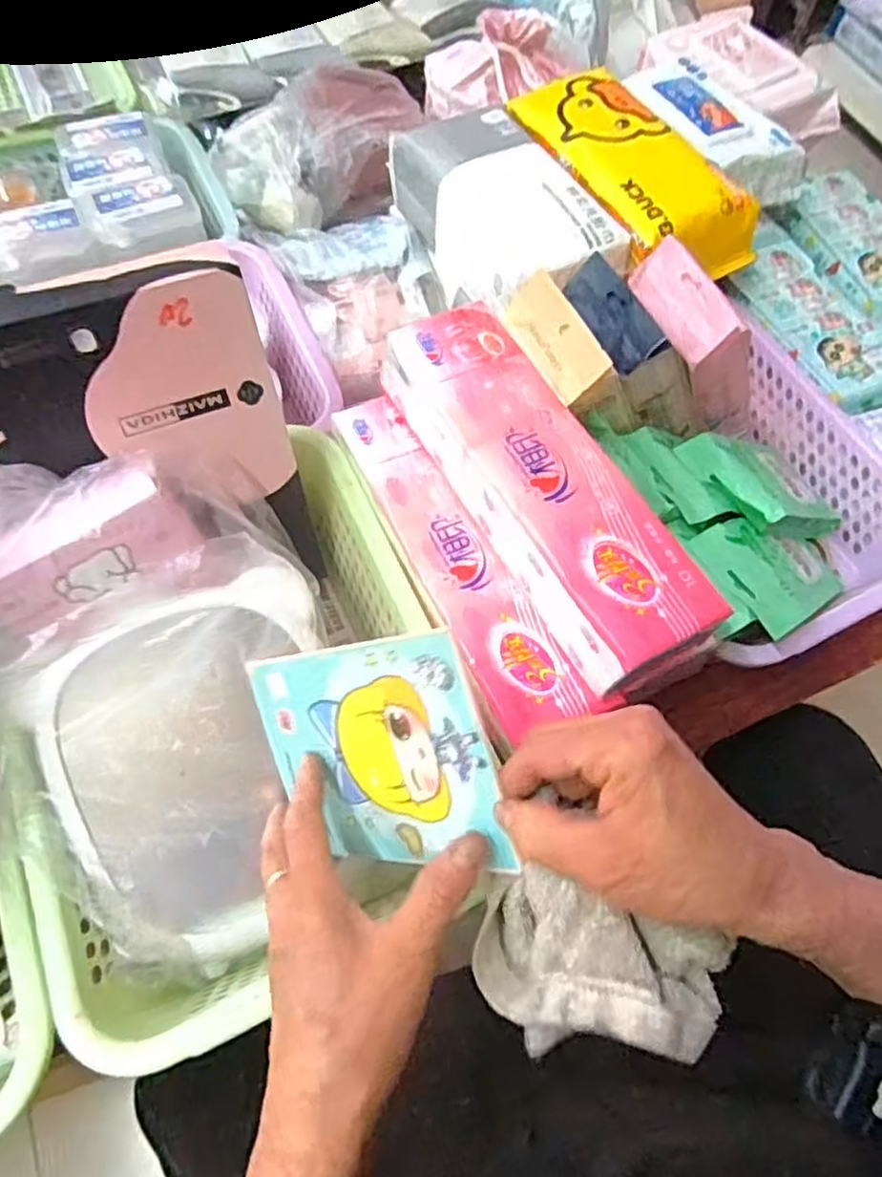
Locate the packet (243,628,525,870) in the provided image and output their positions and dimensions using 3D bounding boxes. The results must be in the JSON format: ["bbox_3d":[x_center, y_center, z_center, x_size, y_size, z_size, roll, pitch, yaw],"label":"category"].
[{"bbox_3d":[-0.034,0.080,0.348,0.004,0.143,0.107,-20,96,-50],"label":"packet"}]

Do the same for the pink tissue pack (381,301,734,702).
[{"bbox_3d":[0.060,-0.061,0.446,0.079,0.053,0.266,-26,67,-16],"label":"pink tissue pack"}]

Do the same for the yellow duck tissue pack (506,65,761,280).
[{"bbox_3d":[0.151,-0.336,0.584,0.106,0.052,0.222,-25,67,-16],"label":"yellow duck tissue pack"}]

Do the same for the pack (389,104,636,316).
[{"bbox_3d":[0.050,-0.294,0.591,0.103,0.084,0.212,-26,67,-16],"label":"pack"}]

